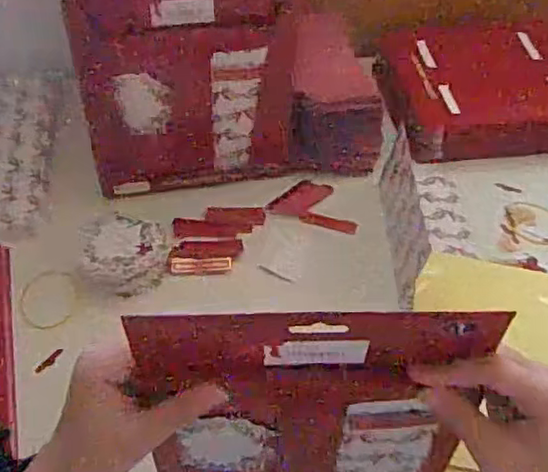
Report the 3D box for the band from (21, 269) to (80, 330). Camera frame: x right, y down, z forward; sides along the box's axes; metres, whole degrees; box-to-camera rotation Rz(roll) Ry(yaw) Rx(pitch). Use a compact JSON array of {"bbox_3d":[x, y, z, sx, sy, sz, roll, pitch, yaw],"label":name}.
[{"bbox_3d":[-0.212,0.060,0.606,0.053,0.004,0.065,-3,57,-22],"label":"band"}]

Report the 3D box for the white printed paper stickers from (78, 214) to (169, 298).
[{"bbox_3d":[-0.141,0.018,0.603,0.077,0.036,0.077,-14,49,-13],"label":"white printed paper stickers"}]

